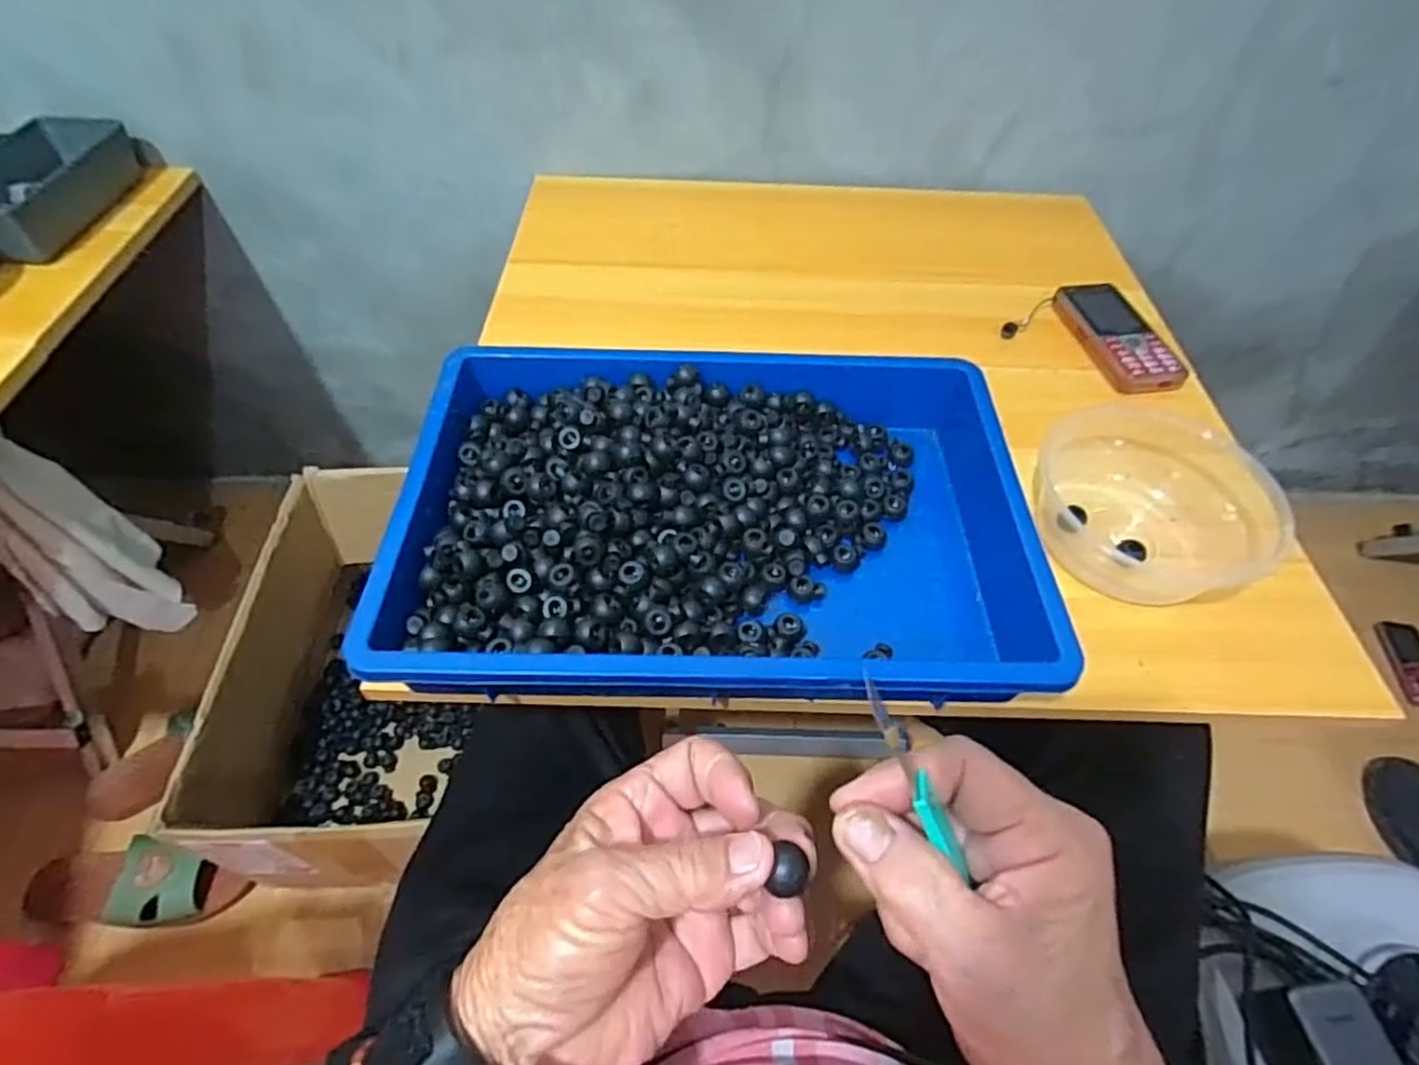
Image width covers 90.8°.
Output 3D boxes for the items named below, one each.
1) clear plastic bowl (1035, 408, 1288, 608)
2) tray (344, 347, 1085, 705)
[{"bbox_3d":[0.314,-0.027,0.480,0.172,0.044,0.145,-23,57,-18],"label":"clear plastic bowl"},{"bbox_3d":[0.004,-0.015,0.447,0.369,0.066,0.267,1,53,-1],"label":"tray"}]

